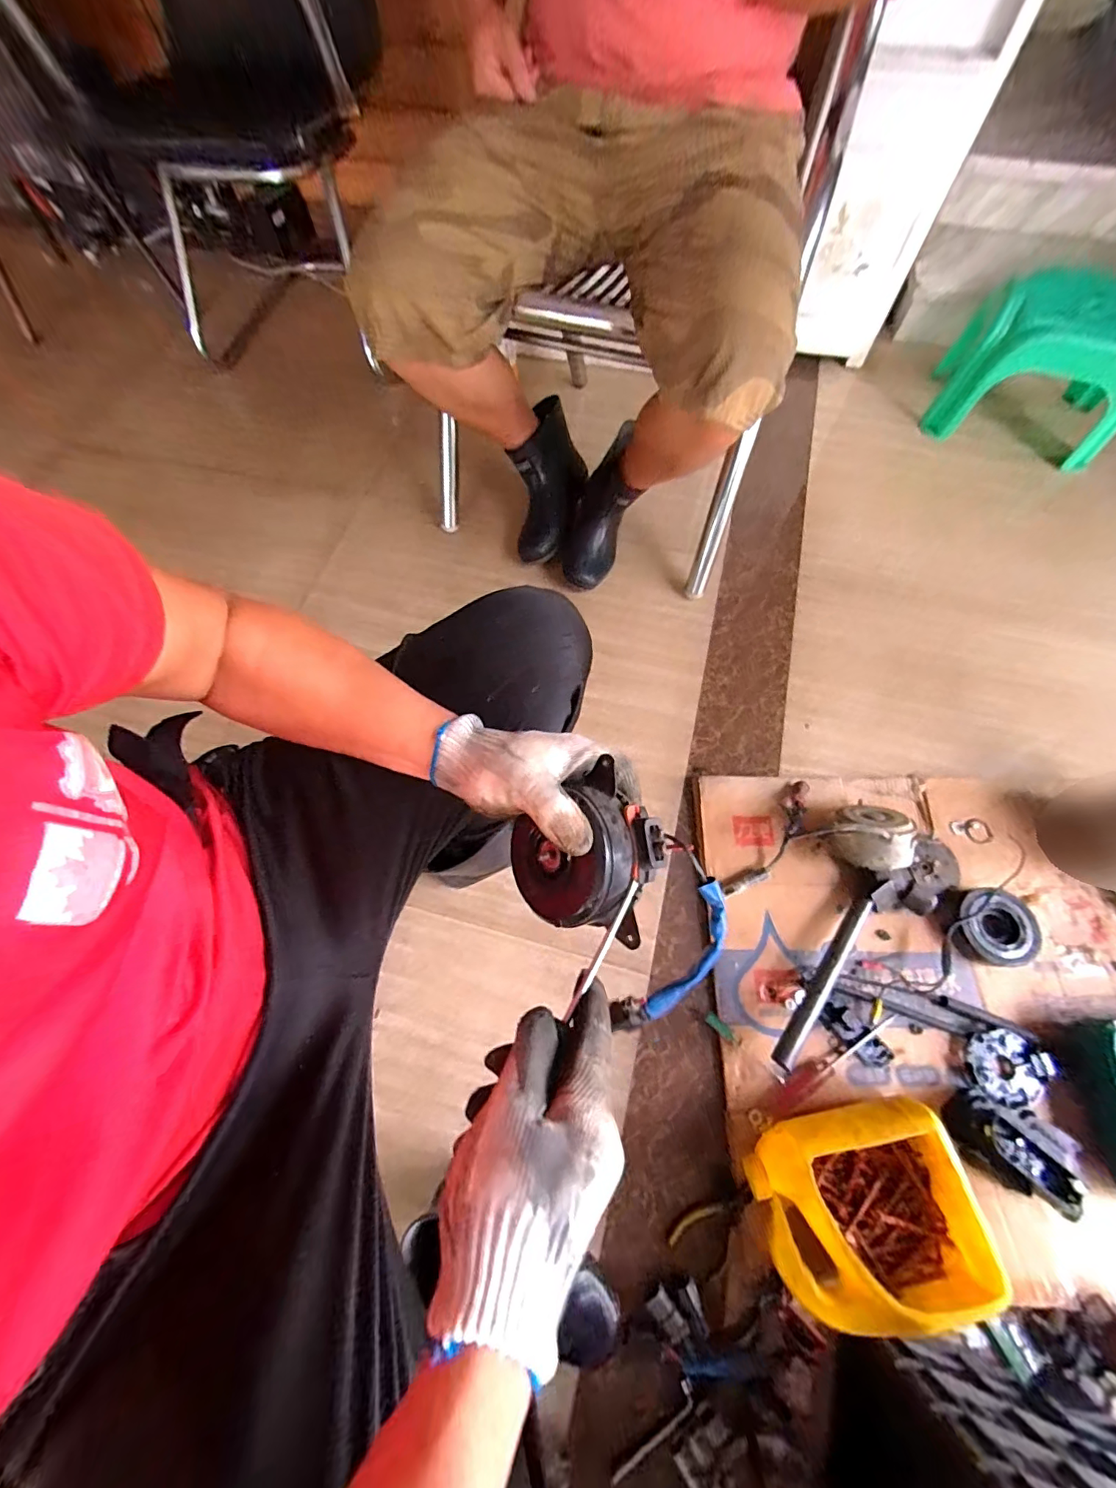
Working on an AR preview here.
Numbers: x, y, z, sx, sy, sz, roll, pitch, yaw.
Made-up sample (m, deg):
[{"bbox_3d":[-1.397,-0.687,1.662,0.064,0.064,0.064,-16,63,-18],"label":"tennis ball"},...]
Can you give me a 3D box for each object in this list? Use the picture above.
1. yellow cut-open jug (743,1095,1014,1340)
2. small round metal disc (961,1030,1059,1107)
[{"bbox_3d":[0.346,0.526,0.559,0.220,0.083,0.185,-14,65,-8],"label":"yellow cut-open jug"},{"bbox_3d":[0.582,0.421,0.645,0.084,0.023,0.087,1,64,-1],"label":"small round metal disc"}]

